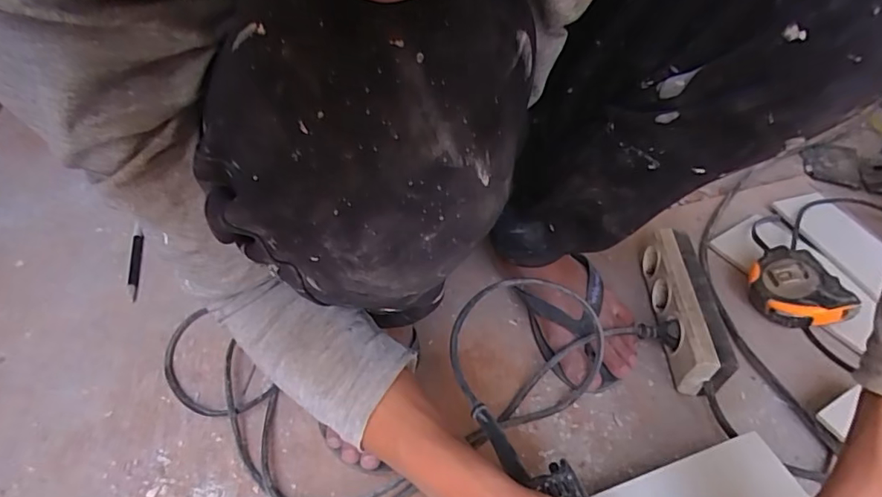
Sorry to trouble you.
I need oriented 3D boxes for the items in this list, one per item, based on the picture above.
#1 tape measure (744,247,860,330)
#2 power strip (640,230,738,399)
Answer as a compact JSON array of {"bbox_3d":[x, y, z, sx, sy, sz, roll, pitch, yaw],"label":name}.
[{"bbox_3d":[0.395,0.046,0.579,0.076,0.045,0.095,-22,52,9],"label":"tape measure"},{"bbox_3d":[0.264,0.066,0.562,0.047,0.063,0.193,3,46,4],"label":"power strip"}]

